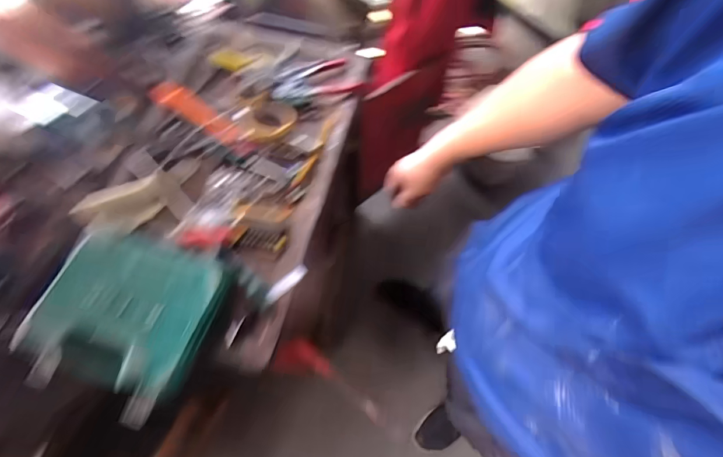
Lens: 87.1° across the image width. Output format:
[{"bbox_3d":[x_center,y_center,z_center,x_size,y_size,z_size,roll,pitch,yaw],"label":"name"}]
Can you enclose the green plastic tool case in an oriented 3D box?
[{"bbox_3d":[-0.366,0.122,0.599,0.257,0.056,0.222,17,71,5],"label":"green plastic tool case"}]

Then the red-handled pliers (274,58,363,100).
[{"bbox_3d":[-0.100,-0.316,0.808,0.178,0.020,0.087,-9,71,-4],"label":"red-handled pliers"}]

